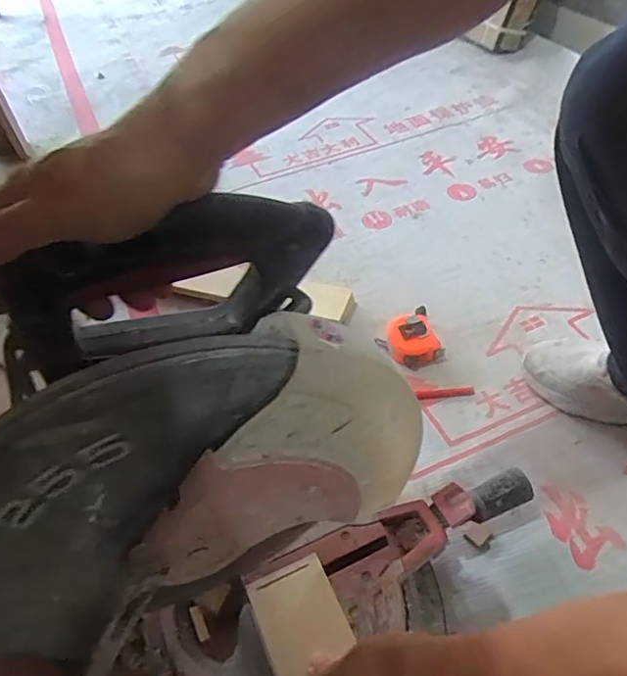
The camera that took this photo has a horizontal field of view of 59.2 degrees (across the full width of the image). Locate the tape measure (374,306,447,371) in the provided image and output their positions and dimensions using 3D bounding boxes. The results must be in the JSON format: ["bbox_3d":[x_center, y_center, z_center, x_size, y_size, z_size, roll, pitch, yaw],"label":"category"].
[{"bbox_3d":[0.135,-0.001,0.765,0.079,0.048,0.077,-19,49,-11],"label":"tape measure"}]

